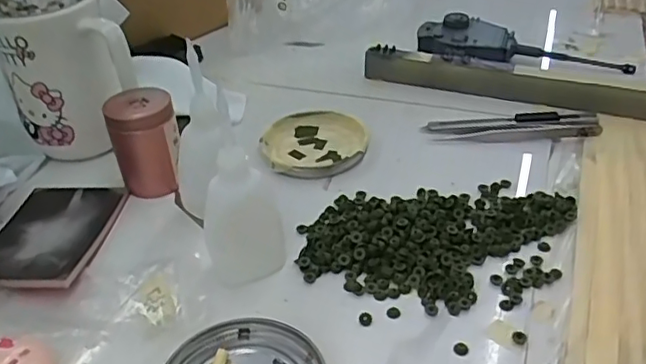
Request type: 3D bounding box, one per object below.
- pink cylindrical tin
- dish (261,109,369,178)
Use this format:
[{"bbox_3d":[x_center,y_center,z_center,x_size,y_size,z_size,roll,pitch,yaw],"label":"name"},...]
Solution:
[{"bbox_3d":[-0.123,-0.029,0.414,0.043,0.061,0.041,-2,36,2],"label":"pink cylindrical tin"},{"bbox_3d":[-0.007,-0.031,0.456,0.079,0.010,0.075,-2,36,2],"label":"dish"}]

